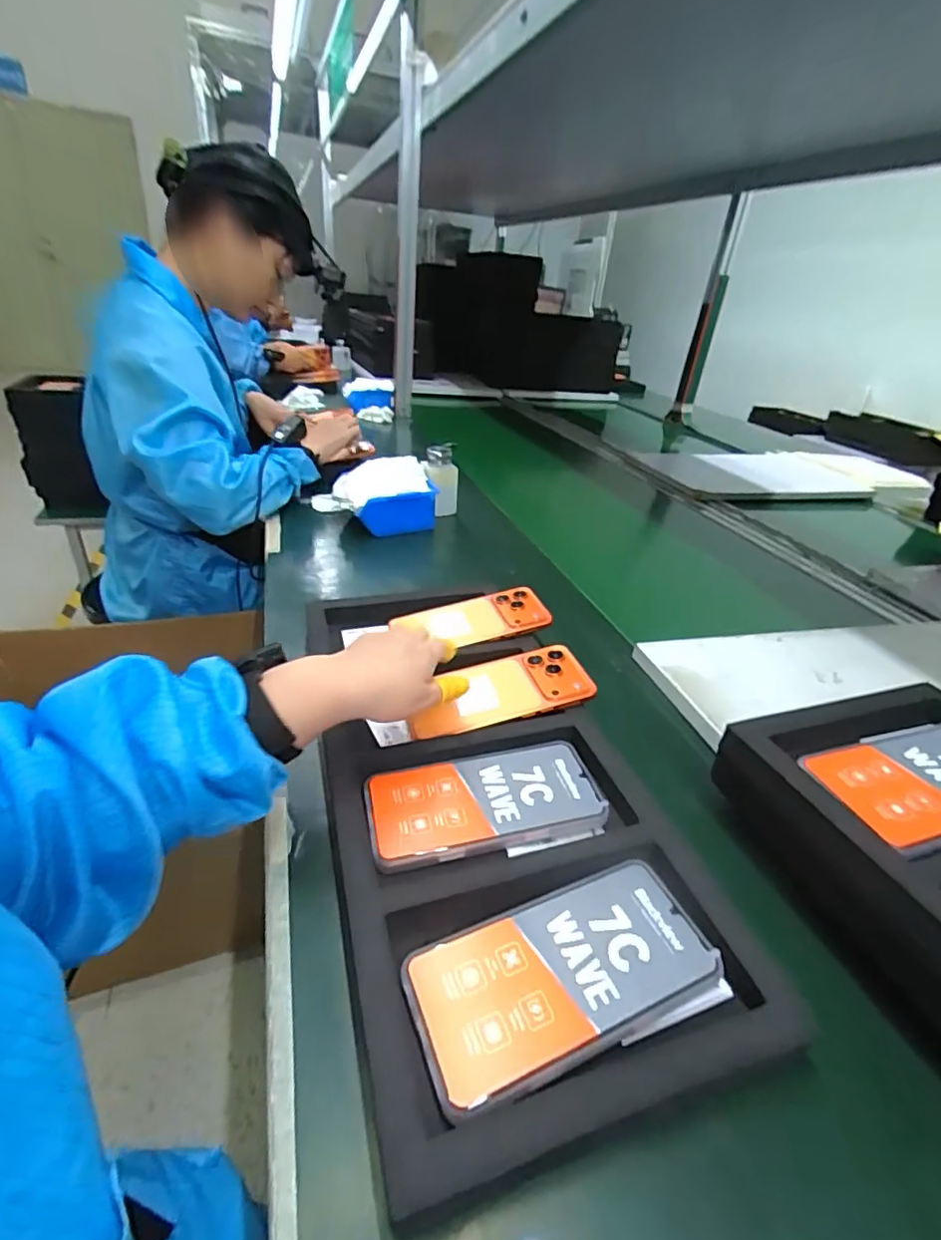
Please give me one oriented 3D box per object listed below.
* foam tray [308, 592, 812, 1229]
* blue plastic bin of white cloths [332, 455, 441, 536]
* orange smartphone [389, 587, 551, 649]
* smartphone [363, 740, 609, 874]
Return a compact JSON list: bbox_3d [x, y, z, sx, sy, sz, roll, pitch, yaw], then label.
[{"bbox_3d":[0.000,0.103,0.433,0.218,0.031,0.471,-4,33,-18],"label":"foam tray"},{"bbox_3d":[-0.131,-0.192,0.853,0.133,0.083,0.114,-13,36,-29],"label":"blue plastic bin of white cloths"},{"bbox_3d":[0.004,0.000,0.587,0.152,0.007,0.077,-15,39,-13],"label":"orange smartphone"},{"bbox_3d":[0.011,0.129,0.400,0.165,0.010,0.079,-3,32,-16],"label":"smartphone"}]

